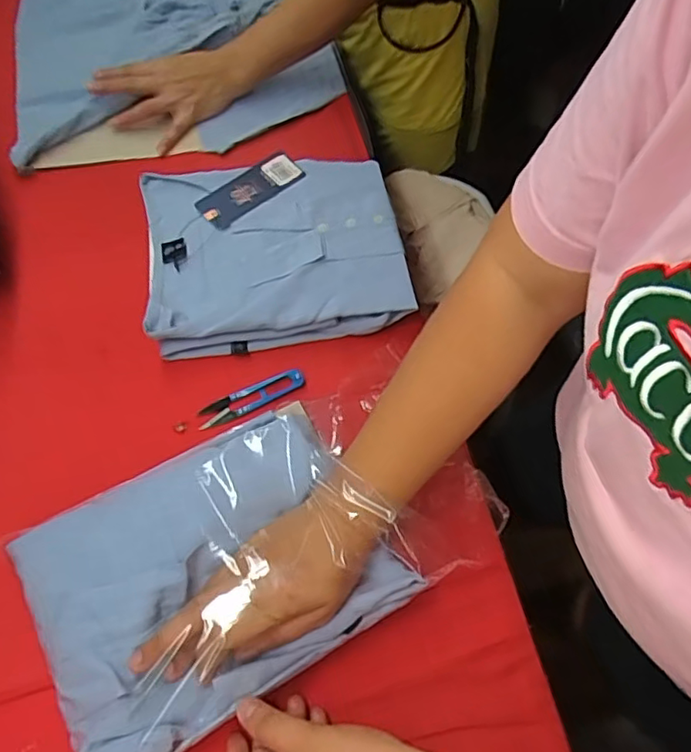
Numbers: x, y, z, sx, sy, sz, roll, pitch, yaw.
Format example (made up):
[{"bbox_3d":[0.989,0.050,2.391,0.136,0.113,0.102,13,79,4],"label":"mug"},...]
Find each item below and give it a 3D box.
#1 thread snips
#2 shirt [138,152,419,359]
[{"bbox_3d":[-0.088,0.020,0.543,0.103,0.006,0.026,-23,65,-11],"label":"thread snips"},{"bbox_3d":[-0.072,-0.135,0.599,0.253,0.032,0.212,-8,65,-7],"label":"shirt"}]

